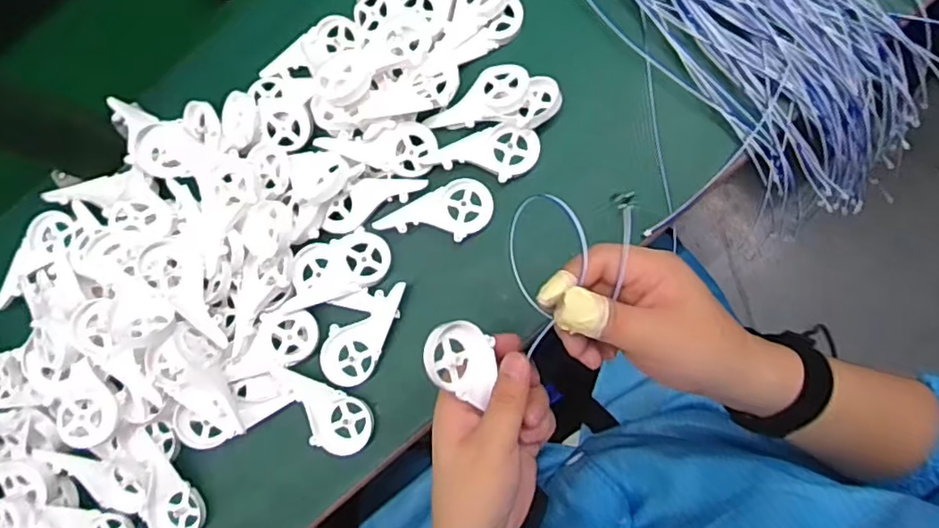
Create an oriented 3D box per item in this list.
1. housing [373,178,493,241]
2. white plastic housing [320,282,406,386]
[{"bbox_3d":[-0.026,-0.037,0.487,0.091,0.016,0.048,-28,82,3],"label":"housing"},{"bbox_3d":[-0.086,0.052,0.481,0.044,0.017,0.091,28,88,9],"label":"white plastic housing"}]

